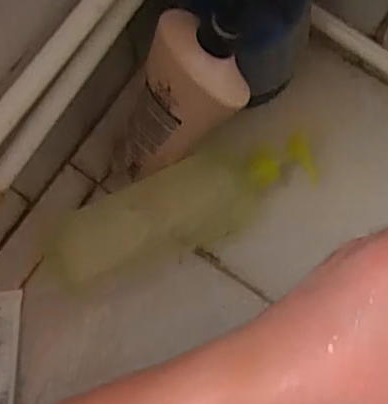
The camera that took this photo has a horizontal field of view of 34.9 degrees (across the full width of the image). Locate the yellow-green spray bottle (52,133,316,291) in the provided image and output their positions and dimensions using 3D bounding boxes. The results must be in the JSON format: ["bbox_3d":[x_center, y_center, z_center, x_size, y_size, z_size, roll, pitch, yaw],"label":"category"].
[{"bbox_3d":[-0.007,0.003,0.600,0.280,0.077,0.072,-25,79,-7],"label":"yellow-green spray bottle"}]

